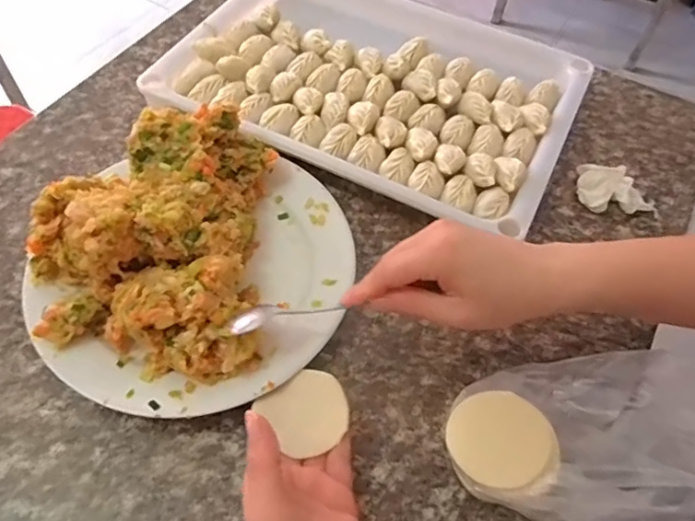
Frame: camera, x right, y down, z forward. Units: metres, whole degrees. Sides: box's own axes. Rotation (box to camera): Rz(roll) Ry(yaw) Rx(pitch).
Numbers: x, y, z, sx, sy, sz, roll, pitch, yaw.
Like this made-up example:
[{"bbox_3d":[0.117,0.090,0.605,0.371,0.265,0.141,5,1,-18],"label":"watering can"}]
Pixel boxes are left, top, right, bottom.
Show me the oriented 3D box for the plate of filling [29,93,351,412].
[{"bbox_3d":[-0.114,-0.009,0.420,0.217,0.082,0.231,1,56,-2],"label":"plate of filling"}]

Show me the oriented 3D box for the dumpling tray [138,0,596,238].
[{"bbox_3d":[0.026,-0.174,0.559,0.377,0.041,0.254,23,58,12],"label":"dumpling tray"}]

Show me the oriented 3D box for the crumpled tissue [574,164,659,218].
[{"bbox_3d":[0.252,-0.068,0.519,0.071,0.026,0.051,5,56,0],"label":"crumpled tissue"}]

